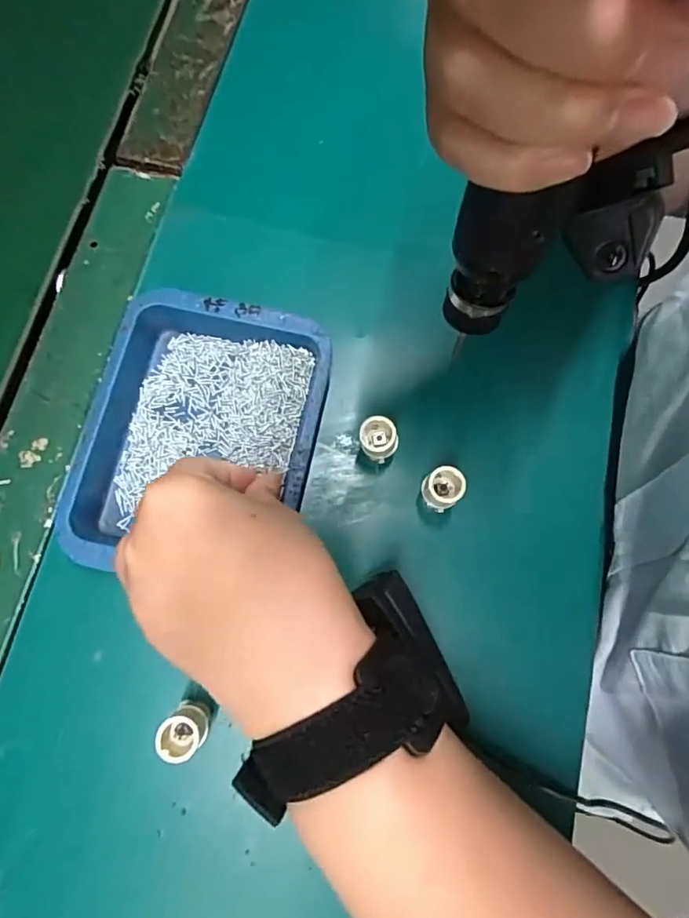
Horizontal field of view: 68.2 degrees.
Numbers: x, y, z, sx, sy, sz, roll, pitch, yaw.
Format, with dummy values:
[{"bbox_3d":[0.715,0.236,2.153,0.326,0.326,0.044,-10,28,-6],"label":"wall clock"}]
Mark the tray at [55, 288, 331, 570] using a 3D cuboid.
[{"bbox_3d":[-0.077,-0.014,0.283,0.120,0.024,0.153,12,76,2],"label":"tray"}]

